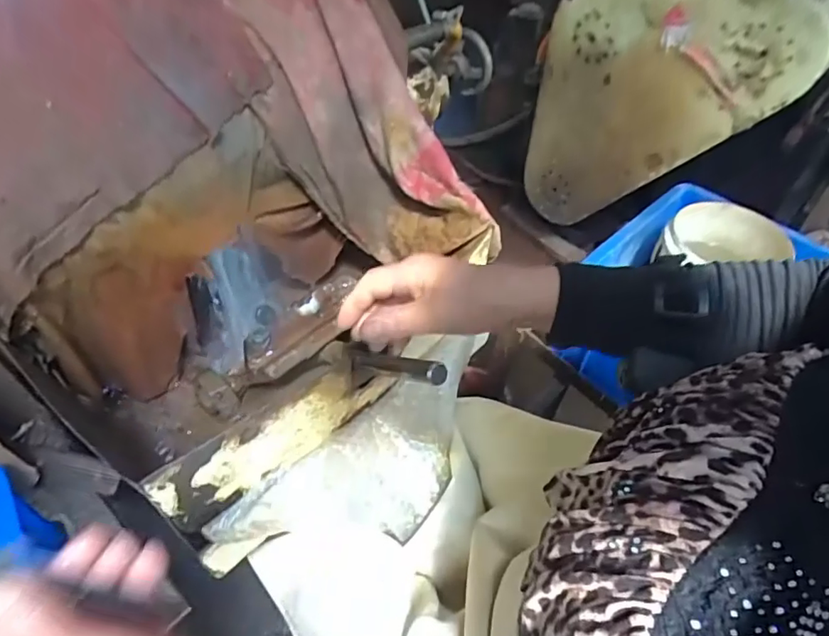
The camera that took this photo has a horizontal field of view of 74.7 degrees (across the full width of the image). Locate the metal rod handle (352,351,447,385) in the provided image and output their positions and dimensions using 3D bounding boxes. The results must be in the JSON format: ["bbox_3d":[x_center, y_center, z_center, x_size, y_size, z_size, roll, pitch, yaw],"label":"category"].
[{"bbox_3d":[-0.018,0.042,0.477,0.019,0.018,0.127,-41,27,-30],"label":"metal rod handle"}]

